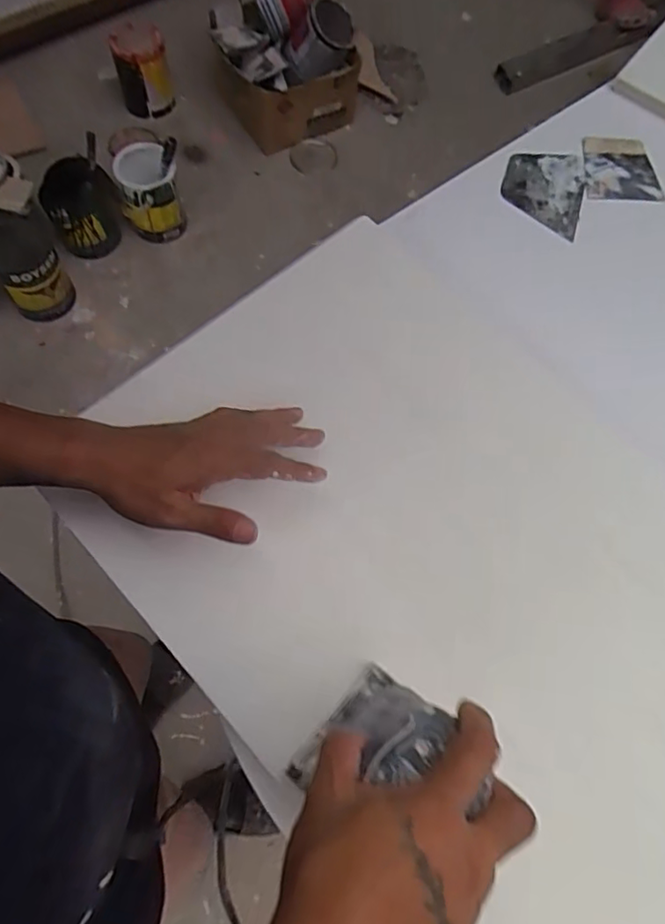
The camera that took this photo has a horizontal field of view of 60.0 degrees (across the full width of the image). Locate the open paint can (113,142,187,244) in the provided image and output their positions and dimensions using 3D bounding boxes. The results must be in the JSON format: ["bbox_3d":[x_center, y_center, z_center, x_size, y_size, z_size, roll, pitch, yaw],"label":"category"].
[{"bbox_3d":[-0.494,-0.729,1.567,0.152,0.201,0.150,1,70,-2],"label":"open paint can"}]

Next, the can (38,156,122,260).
[{"bbox_3d":[-0.652,-0.664,1.539,0.178,0.214,0.166,-16,71,-10],"label":"can"}]

